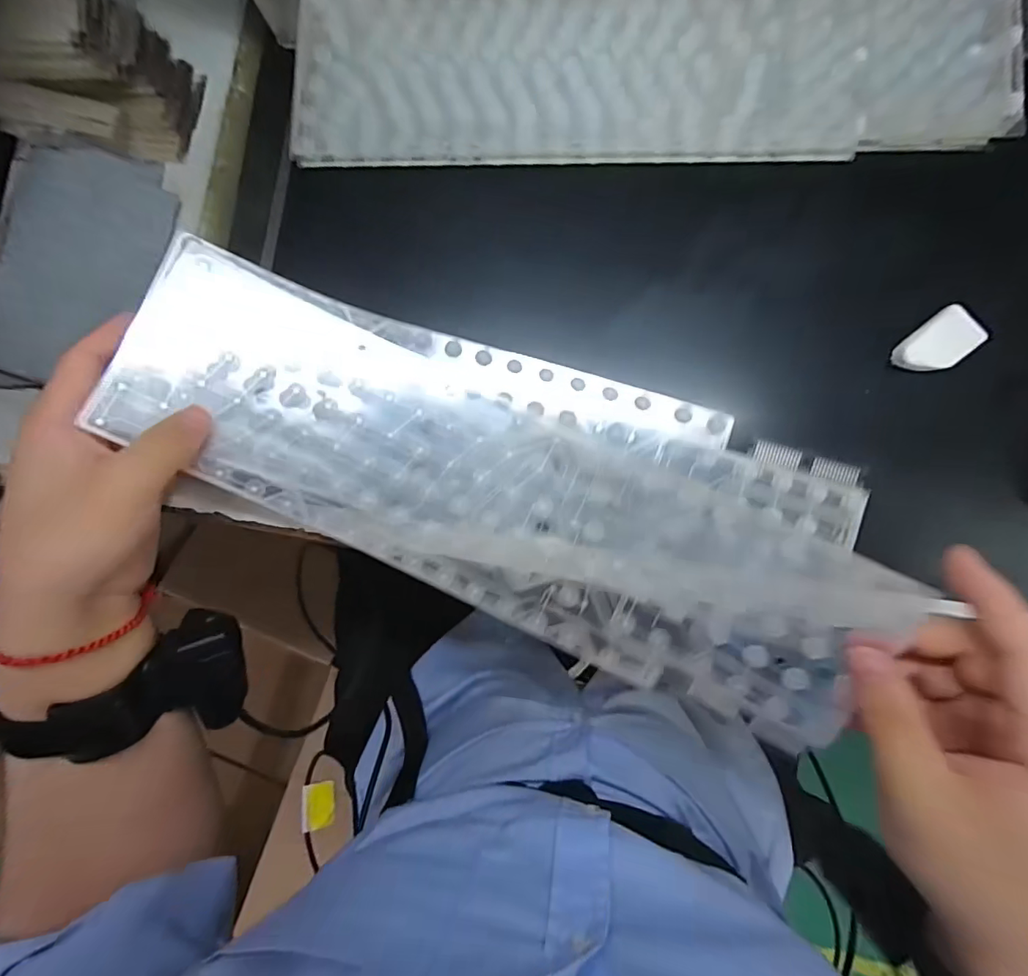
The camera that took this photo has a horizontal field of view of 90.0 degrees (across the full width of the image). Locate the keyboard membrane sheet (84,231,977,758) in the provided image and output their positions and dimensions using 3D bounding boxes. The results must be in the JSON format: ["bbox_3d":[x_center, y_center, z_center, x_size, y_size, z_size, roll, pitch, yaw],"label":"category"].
[{"bbox_3d":[-0.012,-0.010,0.265,0.382,0.061,0.146,22,87,5],"label":"keyboard membrane sheet"}]

